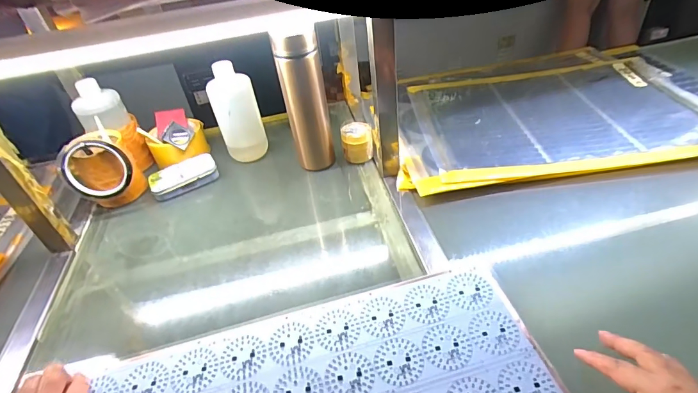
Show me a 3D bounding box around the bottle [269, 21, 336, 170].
[{"bbox_3d":[-0.068,-0.144,0.624,0.056,0.228,0.053,19,47,28],"label":"bottle"}]

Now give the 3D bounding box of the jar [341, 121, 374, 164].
[{"bbox_3d":[0.015,-0.093,0.683,0.053,0.058,0.050,-7,41,1],"label":"jar"}]

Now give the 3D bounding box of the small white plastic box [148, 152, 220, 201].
[{"bbox_3d":[-0.279,-0.030,0.677,0.110,0.037,0.048,-27,44,-21],"label":"small white plastic box"}]

